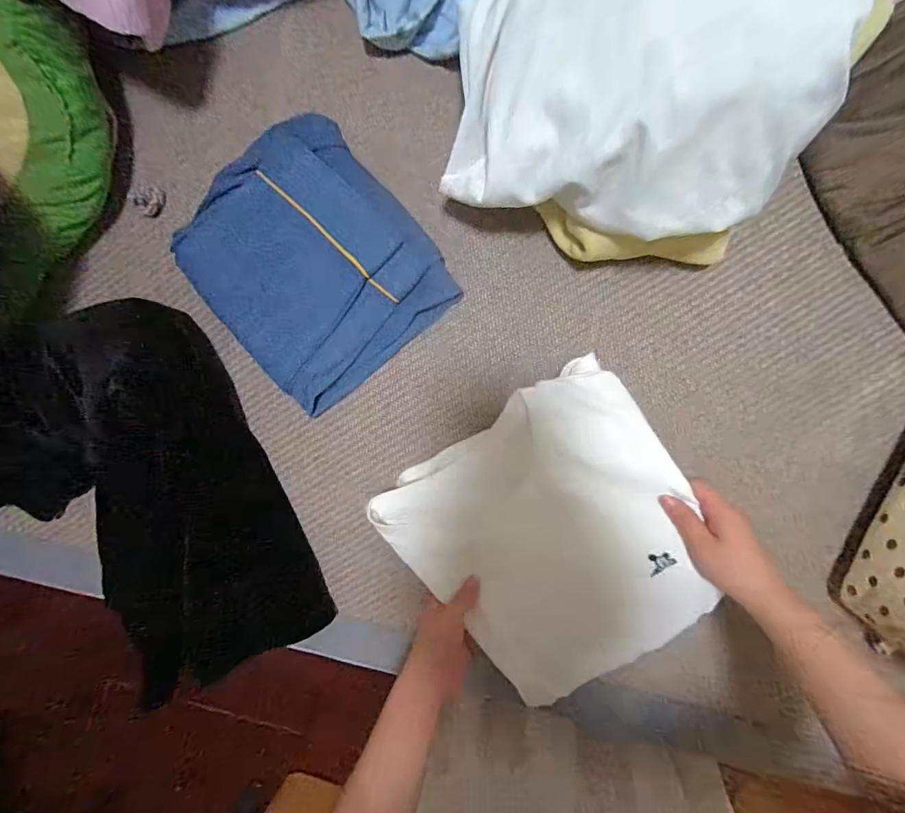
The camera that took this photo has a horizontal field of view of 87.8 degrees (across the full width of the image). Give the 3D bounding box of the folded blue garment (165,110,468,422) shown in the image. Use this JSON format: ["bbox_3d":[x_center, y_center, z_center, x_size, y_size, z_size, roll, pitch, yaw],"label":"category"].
[{"bbox_3d":[-0.154,-0.156,0.511,0.231,0.038,0.264,-39,89,6],"label":"folded blue garment"}]

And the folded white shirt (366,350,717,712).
[{"bbox_3d":[0.101,0.134,0.468,0.274,0.045,0.271,-37,90,6],"label":"folded white shirt"}]

